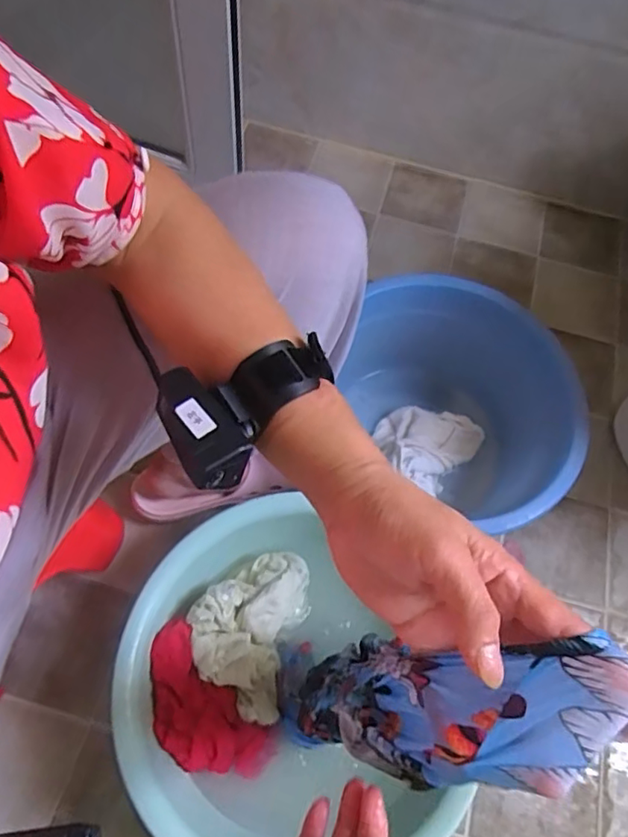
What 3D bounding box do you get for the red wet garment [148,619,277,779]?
[{"bbox_3d":[-0.121,0.318,0.619,0.087,0.039,0.185,-38,97,-28],"label":"red wet garment"}]

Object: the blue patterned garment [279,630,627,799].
[{"bbox_3d":[0.054,0.162,0.334,0.075,0.255,0.065,40,55,-7],"label":"blue patterned garment"}]

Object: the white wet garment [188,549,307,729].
[{"bbox_3d":[-0.076,0.235,0.664,0.115,0.061,0.172,15,53,6],"label":"white wet garment"}]

